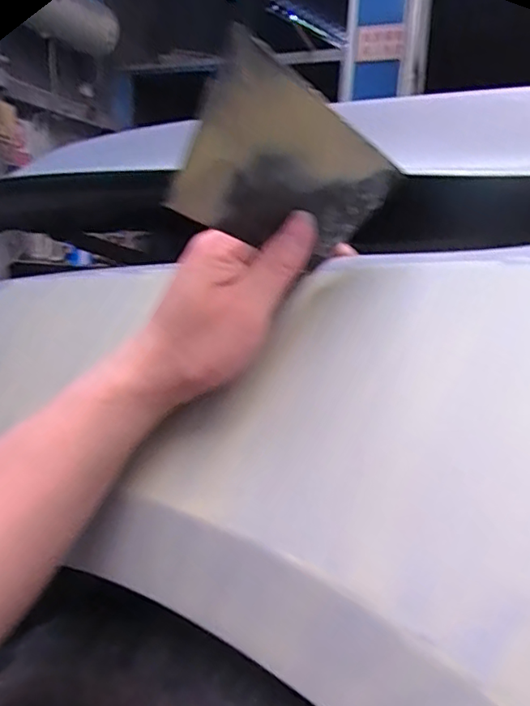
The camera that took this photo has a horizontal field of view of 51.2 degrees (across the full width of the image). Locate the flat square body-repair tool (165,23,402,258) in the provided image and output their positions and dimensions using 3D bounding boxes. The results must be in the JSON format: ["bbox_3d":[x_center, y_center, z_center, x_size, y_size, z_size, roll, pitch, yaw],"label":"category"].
[{"bbox_3d":[0.011,-0.082,0.260,0.114,0.073,0.009,16,28,-44],"label":"flat square body-repair tool"}]

